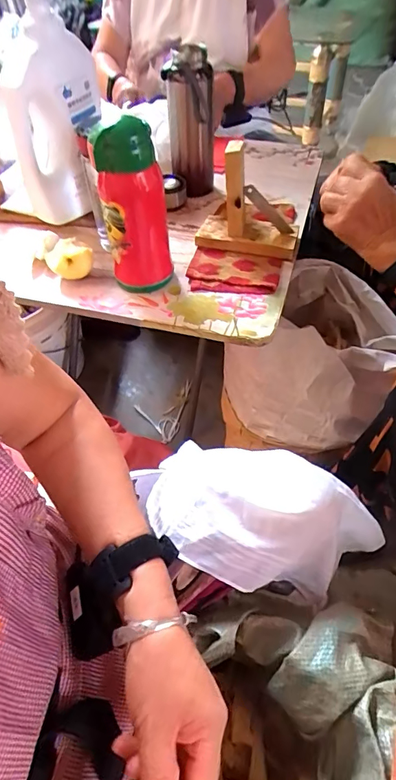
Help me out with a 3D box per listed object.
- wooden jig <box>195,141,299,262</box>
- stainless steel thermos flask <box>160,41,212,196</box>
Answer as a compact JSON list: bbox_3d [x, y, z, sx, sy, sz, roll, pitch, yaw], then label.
[{"bbox_3d":[0.071,-0.269,0.605,0.145,0.133,0.073,12,53,15],"label":"wooden jig"},{"bbox_3d":[-0.011,-0.407,0.680,0.071,0.205,0.059,-4,50,2],"label":"stainless steel thermos flask"}]

